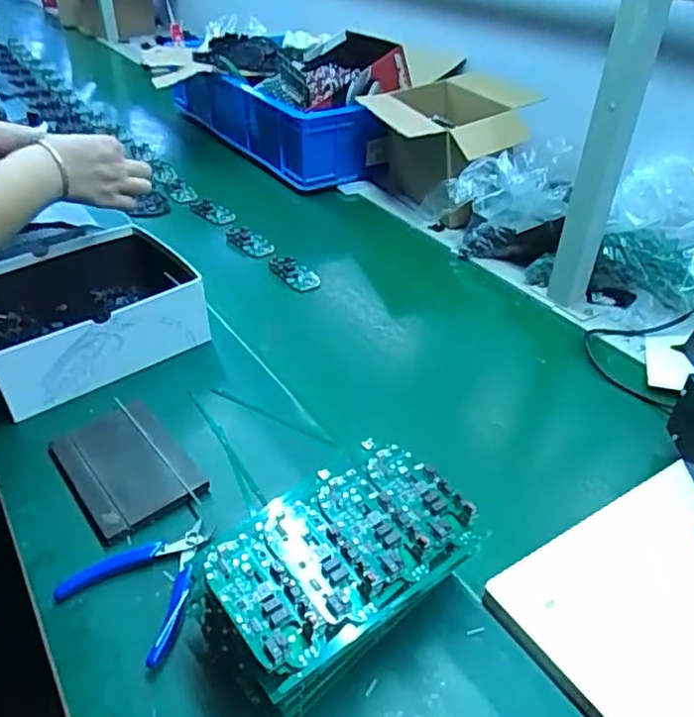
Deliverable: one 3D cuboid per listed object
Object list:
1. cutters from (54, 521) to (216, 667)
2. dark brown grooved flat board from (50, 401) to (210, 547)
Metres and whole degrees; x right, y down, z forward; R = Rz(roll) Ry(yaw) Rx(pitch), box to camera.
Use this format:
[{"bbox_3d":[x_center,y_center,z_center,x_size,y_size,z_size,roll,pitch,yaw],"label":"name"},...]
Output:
[{"bbox_3d":[-0.154,0.175,0.518,0.108,0.021,0.114,22,42,25],"label":"cutters"},{"bbox_3d":[-0.207,0.100,0.601,0.104,0.020,0.142,-26,45,-31],"label":"dark brown grooved flat board"}]

